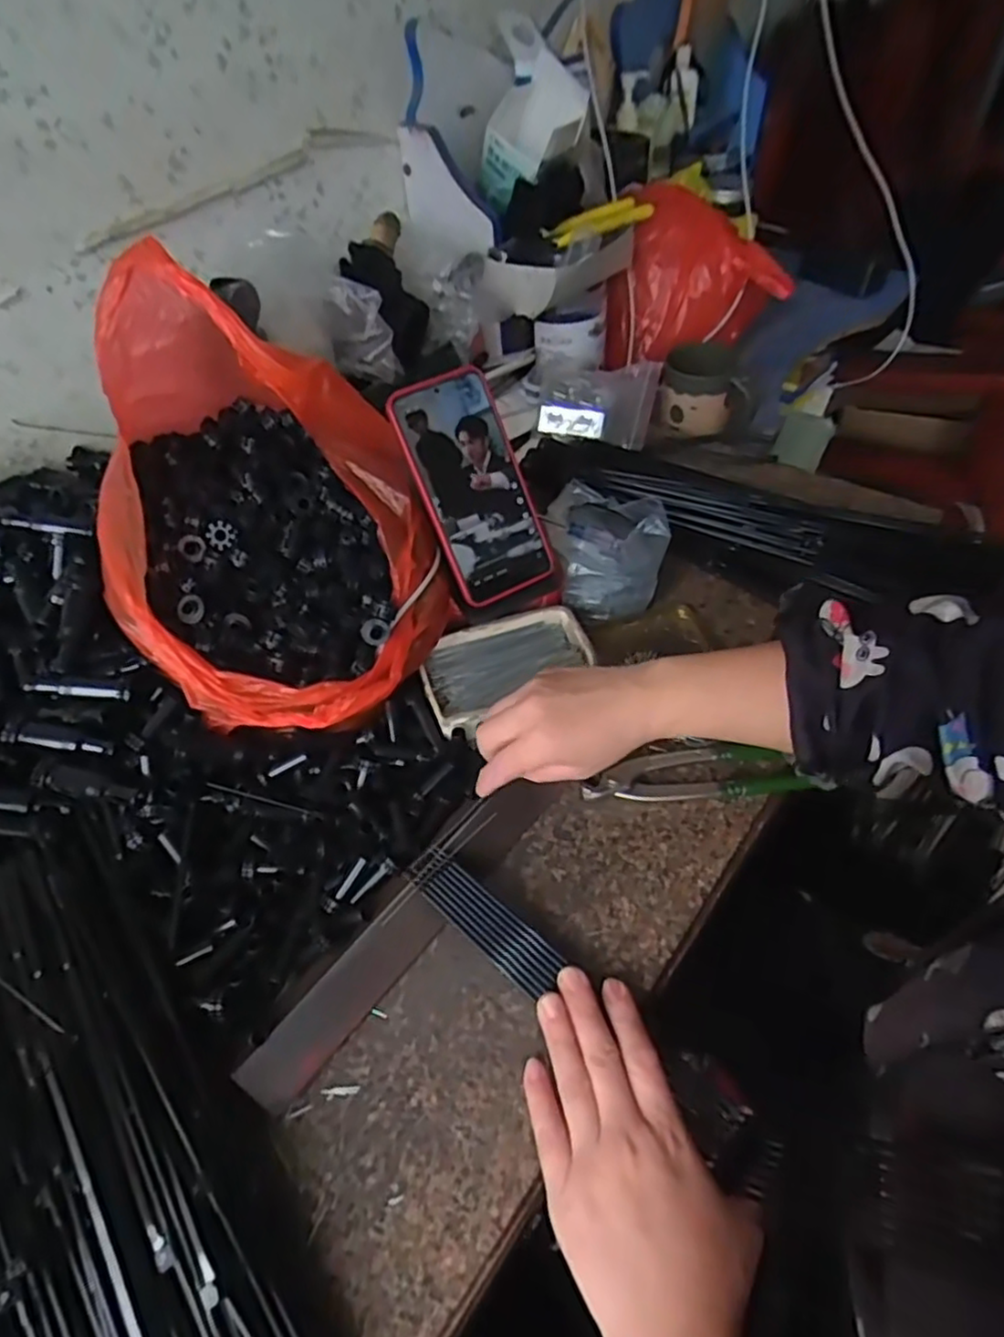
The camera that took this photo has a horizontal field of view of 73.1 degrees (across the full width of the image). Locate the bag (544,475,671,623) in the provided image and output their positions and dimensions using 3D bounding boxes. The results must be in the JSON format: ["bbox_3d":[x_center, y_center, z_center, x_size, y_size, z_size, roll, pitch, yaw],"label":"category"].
[{"bbox_3d":[0.093,-0.105,0.589,0.096,0.057,0.115,-9,50,-2],"label":"bag"}]

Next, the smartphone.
[{"bbox_3d":[-0.021,-0.132,0.504,0.073,0.163,0.015,-27,17,-17],"label":"smartphone"}]

